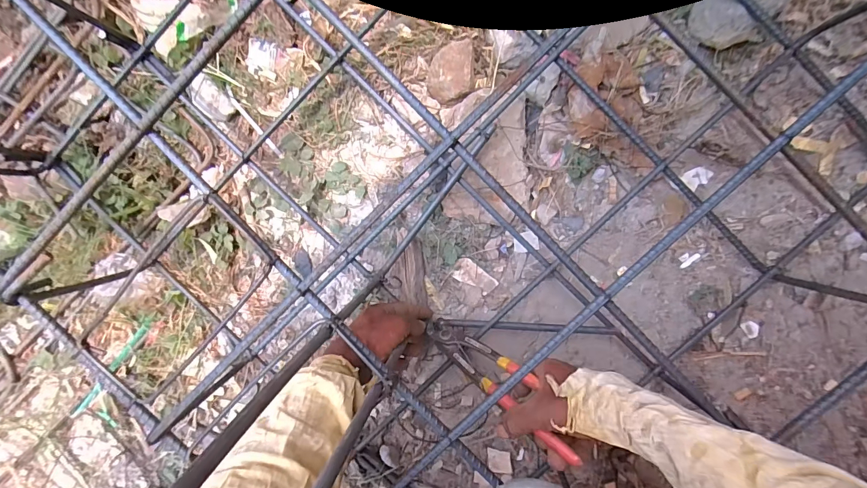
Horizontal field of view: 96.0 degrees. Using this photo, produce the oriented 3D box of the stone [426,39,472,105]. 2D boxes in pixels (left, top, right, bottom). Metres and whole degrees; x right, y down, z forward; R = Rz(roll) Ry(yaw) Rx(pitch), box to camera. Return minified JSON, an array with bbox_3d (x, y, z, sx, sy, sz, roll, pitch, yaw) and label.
[{"bbox_3d":[0.023,-0.233,0.529,0.061,0.031,0.075,1,91,4],"label":"stone"}]

